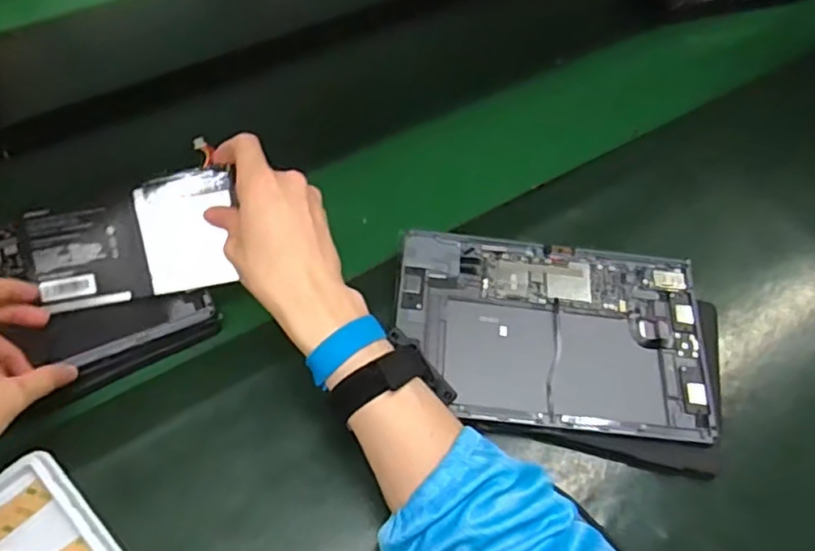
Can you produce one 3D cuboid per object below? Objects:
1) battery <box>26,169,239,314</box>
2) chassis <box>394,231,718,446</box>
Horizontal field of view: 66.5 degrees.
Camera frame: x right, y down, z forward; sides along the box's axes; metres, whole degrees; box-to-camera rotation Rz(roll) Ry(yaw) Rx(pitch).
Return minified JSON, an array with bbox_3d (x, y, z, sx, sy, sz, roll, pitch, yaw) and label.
[{"bbox_3d":[-0.222,-0.024,0.494,0.143,0.012,0.087,-13,96,-3],"label":"battery"},{"bbox_3d":[0.122,0.045,0.523,0.254,0.009,0.166,7,59,-2],"label":"chassis"}]

